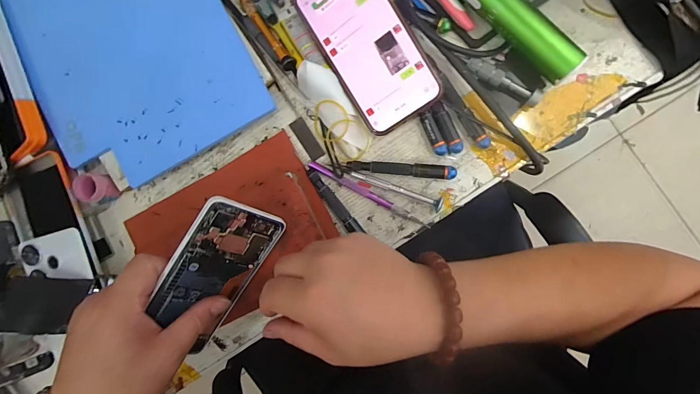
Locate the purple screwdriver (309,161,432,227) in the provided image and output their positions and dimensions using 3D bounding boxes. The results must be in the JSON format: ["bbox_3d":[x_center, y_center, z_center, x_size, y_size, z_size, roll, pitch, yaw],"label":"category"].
[{"bbox_3d":[0.018,-0.003,0.355,0.133,0.005,0.009,29,93,6],"label":"purple screwdriver"}]

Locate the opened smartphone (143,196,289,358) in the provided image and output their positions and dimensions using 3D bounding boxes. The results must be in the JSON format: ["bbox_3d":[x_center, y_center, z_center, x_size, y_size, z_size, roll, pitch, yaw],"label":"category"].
[{"bbox_3d":[-0.121,0.071,0.312,0.146,0.076,0.005,-57,45,9],"label":"opened smartphone"}]

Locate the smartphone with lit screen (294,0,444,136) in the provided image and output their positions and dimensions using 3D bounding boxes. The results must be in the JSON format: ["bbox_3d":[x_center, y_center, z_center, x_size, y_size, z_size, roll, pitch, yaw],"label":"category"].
[{"bbox_3d":[0.015,-0.146,0.339,0.078,0.005,0.163,-30,93,21],"label":"smartphone with lit screen"}]

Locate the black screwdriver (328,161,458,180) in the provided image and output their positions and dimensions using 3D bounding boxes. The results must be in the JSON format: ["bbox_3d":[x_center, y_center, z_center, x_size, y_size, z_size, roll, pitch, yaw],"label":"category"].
[{"bbox_3d":[0.047,-0.027,0.353,0.111,0.013,0.013,5,91,6],"label":"black screwdriver"}]

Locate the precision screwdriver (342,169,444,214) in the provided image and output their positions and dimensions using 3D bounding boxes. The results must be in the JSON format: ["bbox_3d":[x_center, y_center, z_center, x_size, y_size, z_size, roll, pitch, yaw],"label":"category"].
[{"bbox_3d":[0.042,-0.008,0.353,0.101,0.017,0.012,19,92,6],"label":"precision screwdriver"}]

